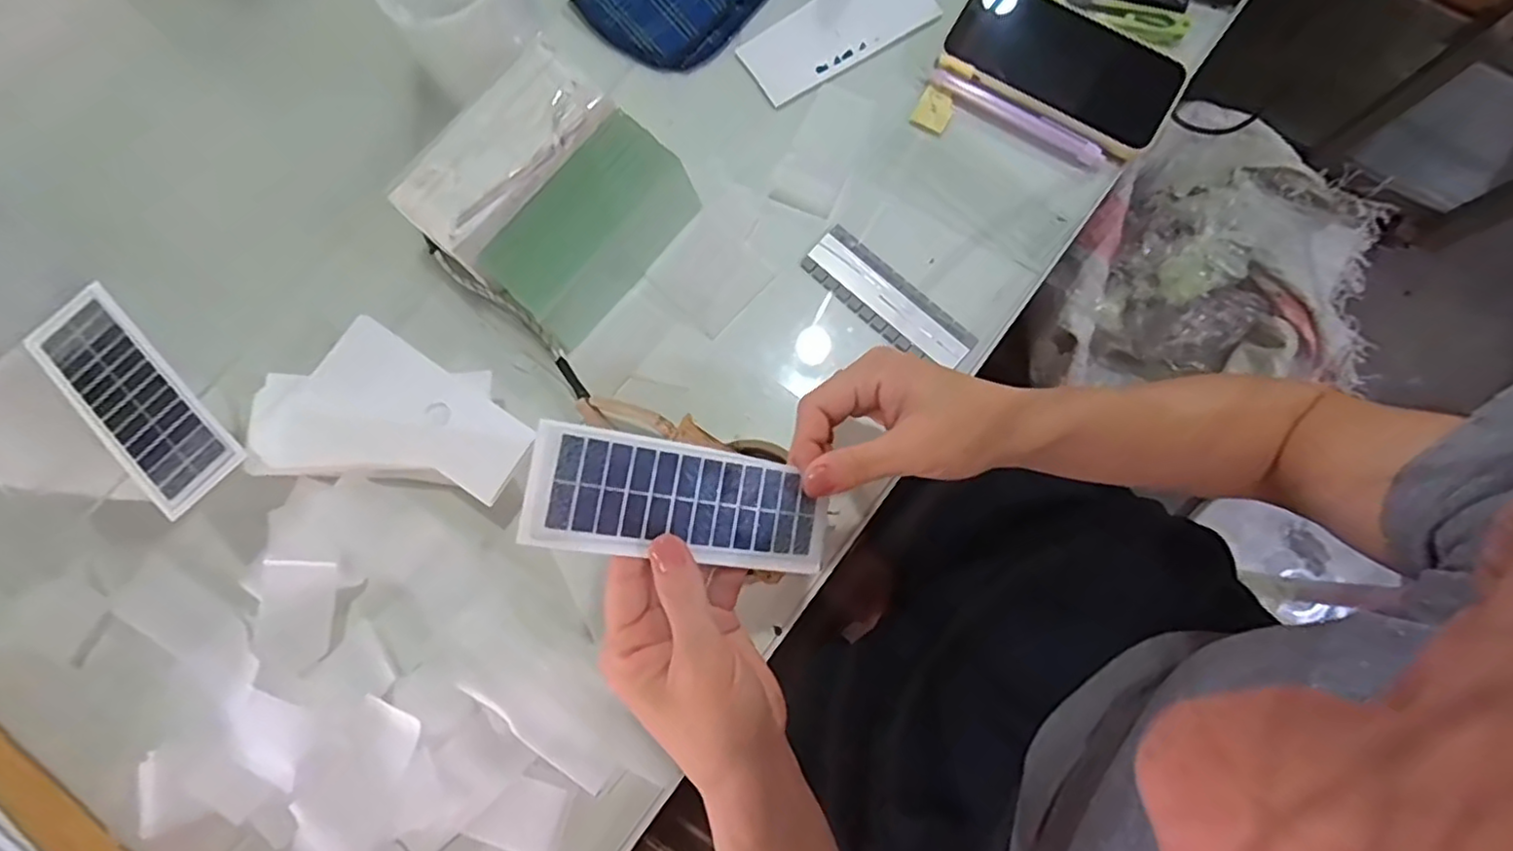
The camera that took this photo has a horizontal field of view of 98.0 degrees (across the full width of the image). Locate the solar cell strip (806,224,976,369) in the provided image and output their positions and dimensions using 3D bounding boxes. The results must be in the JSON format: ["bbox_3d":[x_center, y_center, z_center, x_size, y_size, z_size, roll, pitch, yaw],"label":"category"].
[{"bbox_3d":[0.088,-0.084,0.445,0.124,0.004,0.040,42,85,9],"label":"solar cell strip"}]

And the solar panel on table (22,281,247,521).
[{"bbox_3d":[-0.348,-0.017,0.366,0.052,0.009,0.140,-44,82,-6],"label":"solar panel on table"}]

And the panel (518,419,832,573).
[{"bbox_3d":[-0.028,0.034,0.296,0.140,0.005,0.052,12,87,-26],"label":"panel"}]

